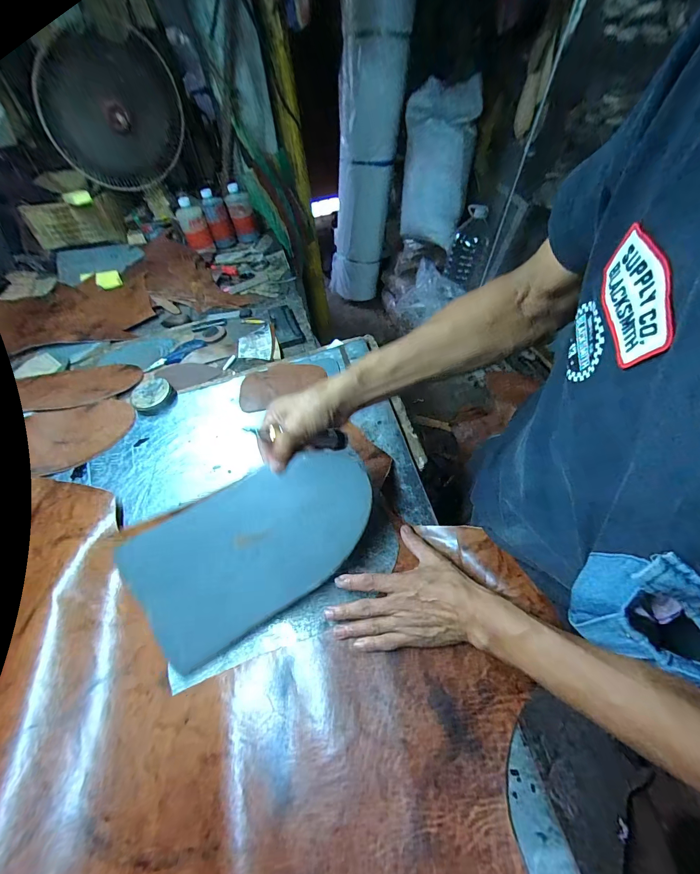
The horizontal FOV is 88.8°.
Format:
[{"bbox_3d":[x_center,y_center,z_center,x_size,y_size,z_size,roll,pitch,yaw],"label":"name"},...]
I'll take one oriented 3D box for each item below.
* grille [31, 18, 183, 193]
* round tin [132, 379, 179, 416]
[{"bbox_3d":[-0.620,-0.853,0.945,0.335,0.371,0.098,-36,89,-13],"label":"grille"},{"bbox_3d":[-0.376,-0.078,0.682,0.076,0.033,0.078,-3,52,4],"label":"round tin"}]

